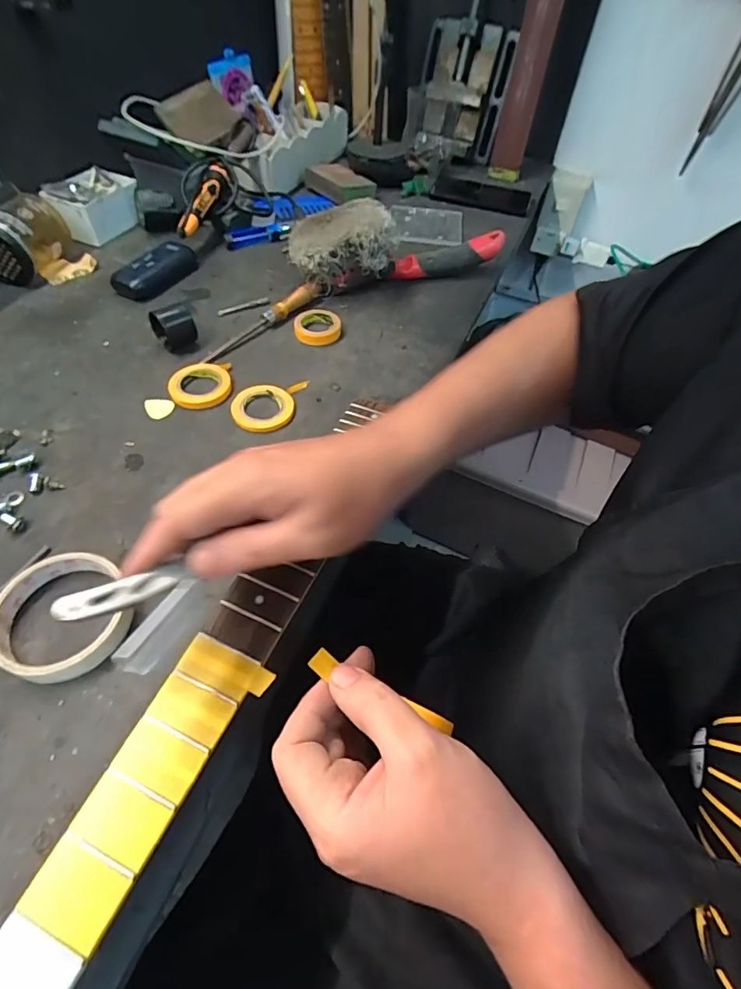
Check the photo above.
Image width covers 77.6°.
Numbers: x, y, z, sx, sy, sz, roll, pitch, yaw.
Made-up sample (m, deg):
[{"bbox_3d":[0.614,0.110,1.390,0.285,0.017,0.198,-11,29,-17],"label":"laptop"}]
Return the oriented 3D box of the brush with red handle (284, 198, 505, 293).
[{"bbox_3d":[0.036,-0.315,0.579,0.267,0.085,0.082,-20,57,-17],"label":"brush with red handle"}]

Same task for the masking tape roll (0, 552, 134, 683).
[{"bbox_3d":[-0.211,0.082,0.316,0.082,0.019,0.084,2,53,-3],"label":"masking tape roll"}]

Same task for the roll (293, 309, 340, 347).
[{"bbox_3d":[-0.060,-0.191,0.525,0.052,0.014,0.052,2,53,-3],"label":"roll"}]

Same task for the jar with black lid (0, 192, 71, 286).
[{"bbox_3d":[-0.425,-0.313,0.558,0.067,0.070,0.099,5,53,0],"label":"jar with black lid"}]

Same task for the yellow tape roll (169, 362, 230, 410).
[{"bbox_3d":[-0.171,-0.113,0.465,0.060,0.011,0.060,2,53,-3],"label":"yellow tape roll"}]

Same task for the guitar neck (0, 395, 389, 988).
[{"bbox_3d":[-0.122,0.160,0.259,0.080,0.028,0.627,24,56,13],"label":"guitar neck"}]

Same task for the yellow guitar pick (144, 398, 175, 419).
[{"bbox_3d":[-0.205,-0.083,0.446,0.027,0.004,0.023,-1,65,-9],"label":"yellow guitar pick"}]

